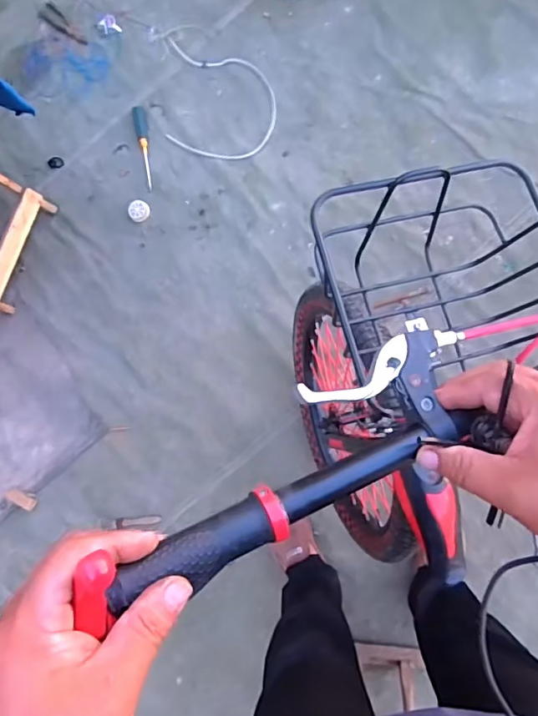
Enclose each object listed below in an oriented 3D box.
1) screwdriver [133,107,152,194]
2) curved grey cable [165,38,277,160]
[{"bbox_3d":[-0.307,-0.521,1.271,0.030,0.028,0.204,-9,83,7],"label":"screwdriver"},{"bbox_3d":[-0.138,-0.629,1.271,0.329,0.019,0.253,21,90,11],"label":"curved grey cable"}]

